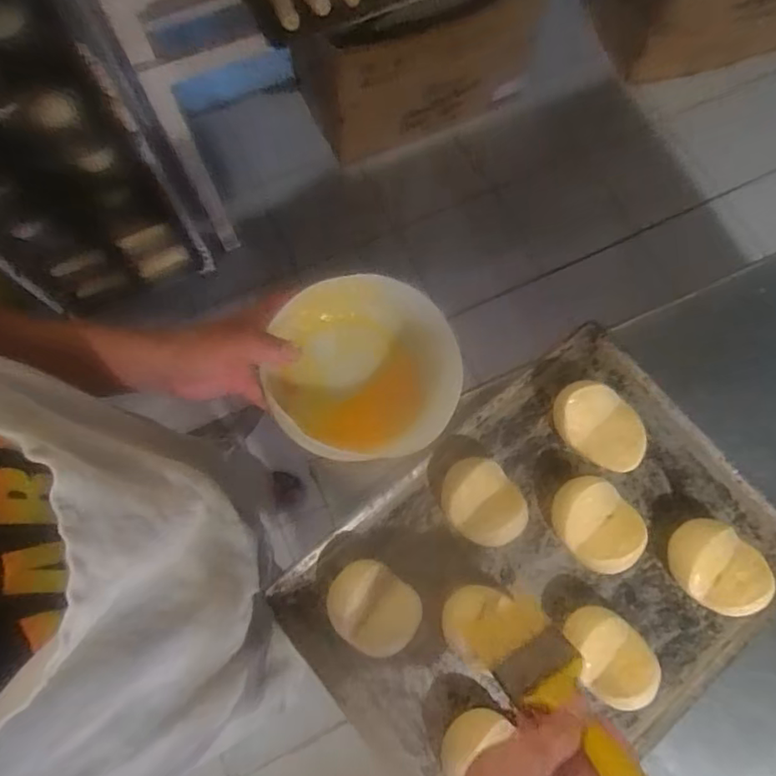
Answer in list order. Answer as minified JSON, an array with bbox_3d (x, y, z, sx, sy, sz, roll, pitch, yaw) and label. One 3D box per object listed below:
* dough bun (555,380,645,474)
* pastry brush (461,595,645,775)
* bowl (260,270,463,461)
[{"bbox_3d":[0.212,0.038,0.564,0.067,0.042,0.094,-39,77,-13],"label":"dough bun"},{"bbox_3d":[0.130,0.232,0.411,0.064,0.211,0.027,-30,115,-11],"label":"pastry brush"},{"bbox_3d":[-0.025,-0.020,0.516,0.161,0.076,0.165,1,72,-2],"label":"bowl"}]

